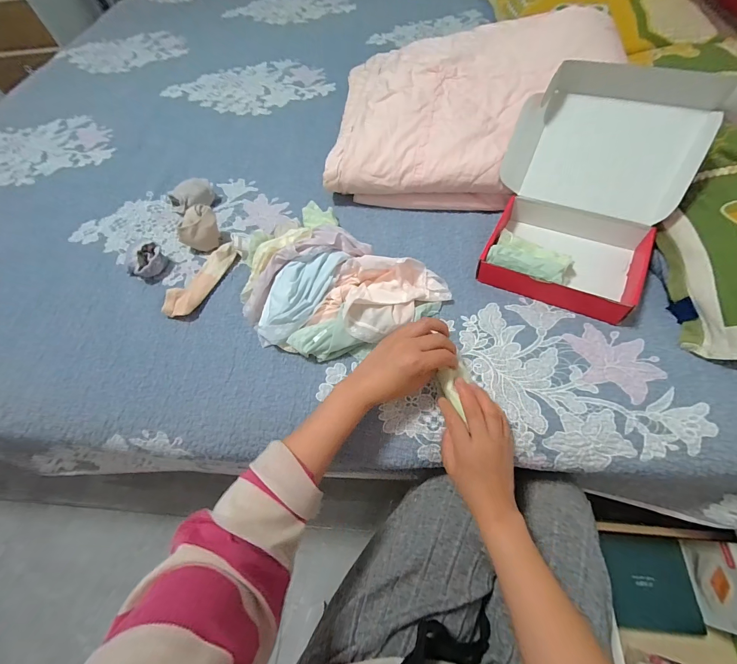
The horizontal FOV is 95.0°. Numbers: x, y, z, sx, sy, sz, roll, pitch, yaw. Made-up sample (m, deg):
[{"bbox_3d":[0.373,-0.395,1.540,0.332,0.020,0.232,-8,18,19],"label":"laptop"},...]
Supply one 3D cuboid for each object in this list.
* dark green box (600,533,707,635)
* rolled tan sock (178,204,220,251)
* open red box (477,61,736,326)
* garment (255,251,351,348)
[{"bbox_3d":[0.521,0.461,0.623,0.127,0.021,0.143,-9,63,23],"label":"dark green box"},{"bbox_3d":[-0.279,-0.167,0.559,0.067,0.062,0.038,-32,63,-12],"label":"rolled tan sock"},{"bbox_3d":[0.301,-0.191,0.471,0.240,0.190,0.259,21,65,16],"label":"open red box"},{"bbox_3d":[-0.103,-0.056,0.483,0.073,0.039,0.170,37,86,17],"label":"garment"}]

